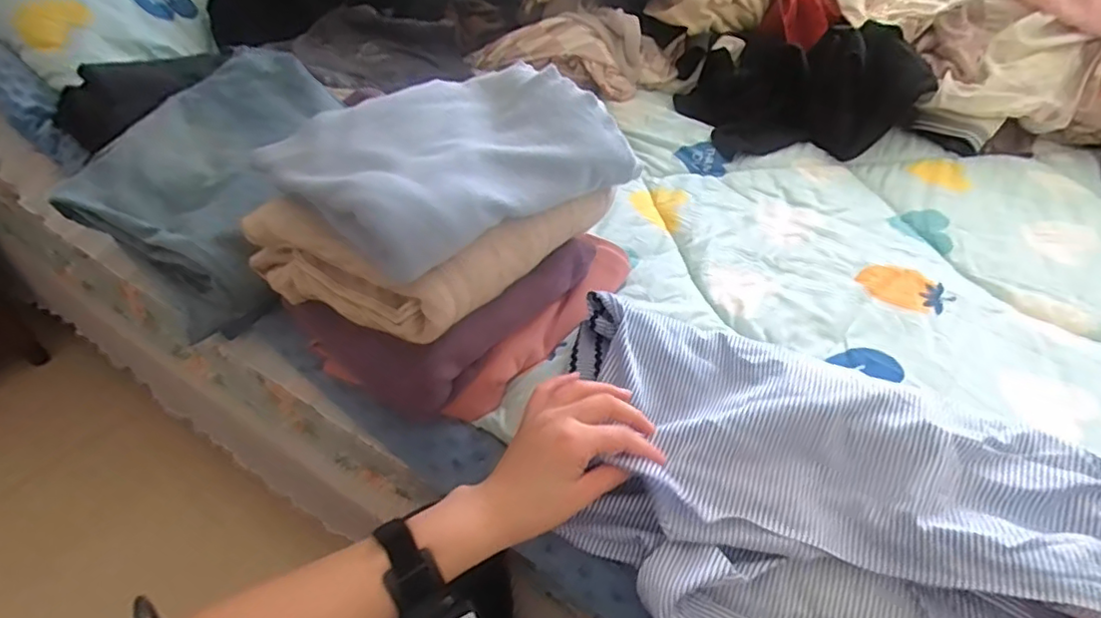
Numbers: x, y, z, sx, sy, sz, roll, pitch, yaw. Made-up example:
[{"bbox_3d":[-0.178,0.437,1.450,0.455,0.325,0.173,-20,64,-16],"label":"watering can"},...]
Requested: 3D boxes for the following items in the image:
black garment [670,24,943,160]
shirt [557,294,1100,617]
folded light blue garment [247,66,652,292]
[{"bbox_3d":[0.353,-0.347,0.894,0.309,0.116,0.299,-22,50,-23],"label":"black garment"},{"bbox_3d":[0.206,0.153,0.444,0.465,0.048,0.259,23,69,23],"label":"shirt"},{"bbox_3d":[-0.087,-0.146,0.531,0.272,0.060,0.207,-33,55,-31],"label":"folded light blue garment"}]

